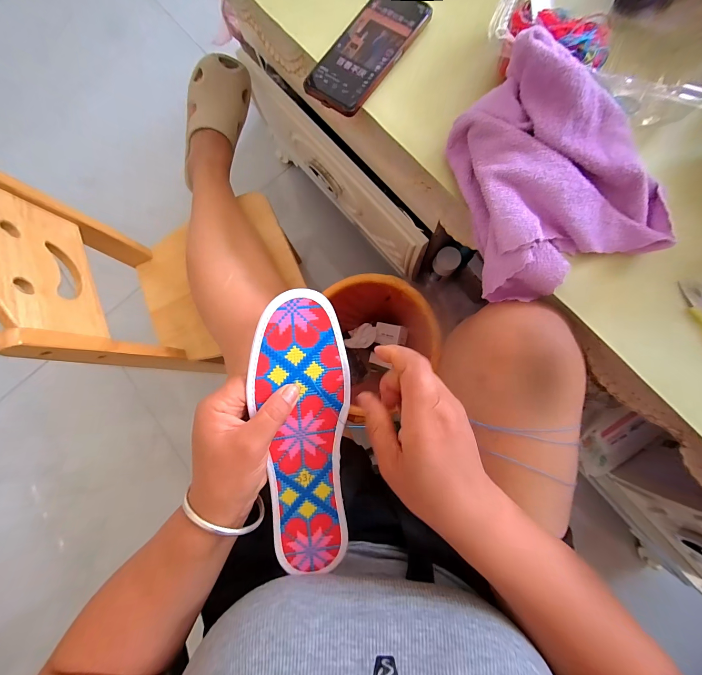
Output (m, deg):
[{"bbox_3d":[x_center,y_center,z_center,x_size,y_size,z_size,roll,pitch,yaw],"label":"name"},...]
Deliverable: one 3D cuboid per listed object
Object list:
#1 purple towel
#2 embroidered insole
[{"bbox_3d":[0.203,-0.158,0.294,0.170,0.102,0.204,-17,80,2],"label":"purple towel"},{"bbox_3d":[-0.036,0.086,0.259,0.079,0.008,0.243,-9,99,-14],"label":"embroidered insole"}]

